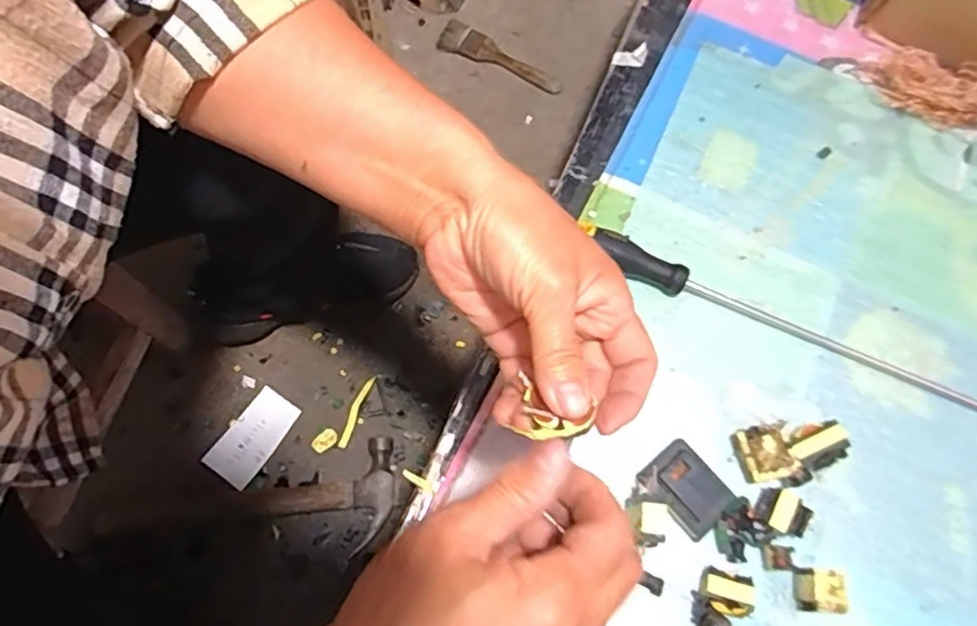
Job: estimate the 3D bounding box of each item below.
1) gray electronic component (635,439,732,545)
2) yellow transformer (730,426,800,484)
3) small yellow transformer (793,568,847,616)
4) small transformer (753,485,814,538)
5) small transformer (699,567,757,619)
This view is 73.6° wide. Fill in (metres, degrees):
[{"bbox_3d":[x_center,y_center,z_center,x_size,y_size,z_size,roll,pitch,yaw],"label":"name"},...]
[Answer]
[{"bbox_3d":[0.134,0.119,0.444,0.043,0.017,0.055,-39,75,-16],"label":"gray electronic component"},{"bbox_3d":[0.191,0.097,0.451,0.032,0.025,0.037,-17,70,-9],"label":"yellow transformer"},{"bbox_3d":[0.212,0.179,0.419,0.019,0.030,0.026,1,68,-2],"label":"small yellow transformer"},{"bbox_3d":[0.200,0.136,0.444,0.036,0.017,0.026,33,71,10],"label":"small transformer"},{"bbox_3d":[0.154,0.180,0.421,0.031,0.015,0.026,16,68,4],"label":"small transformer"}]

